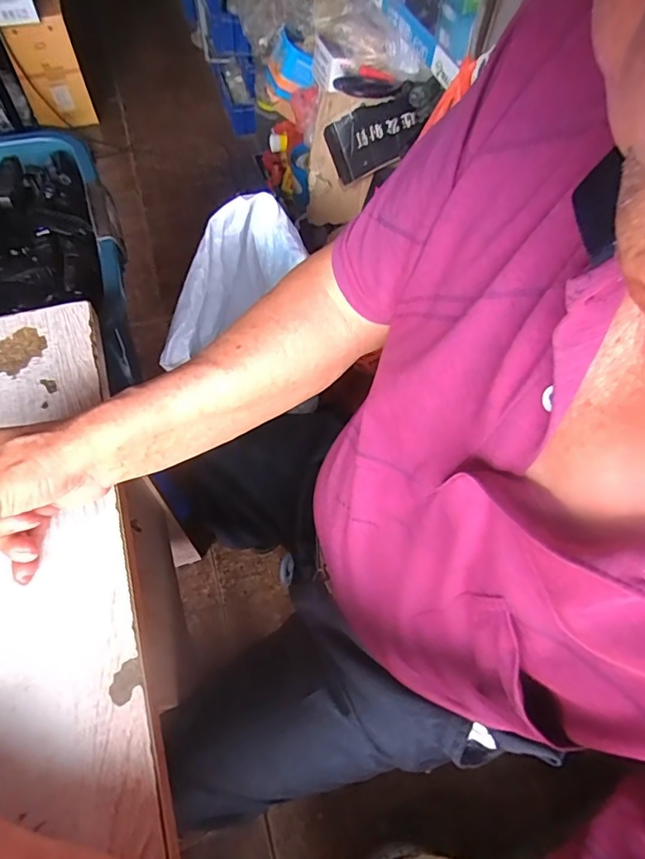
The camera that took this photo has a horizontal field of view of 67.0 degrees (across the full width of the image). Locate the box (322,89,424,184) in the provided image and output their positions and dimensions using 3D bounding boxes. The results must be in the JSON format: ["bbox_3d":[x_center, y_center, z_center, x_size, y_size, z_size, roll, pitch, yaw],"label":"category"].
[{"bbox_3d":[0.080,-0.468,0.779,0.159,0.090,0.040,-10,19,27],"label":"box"}]

